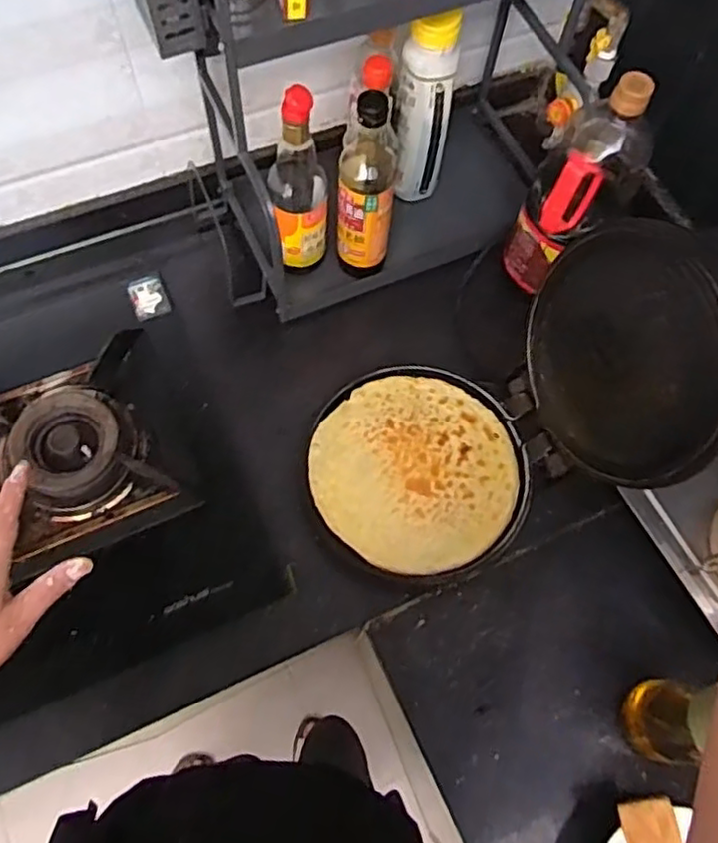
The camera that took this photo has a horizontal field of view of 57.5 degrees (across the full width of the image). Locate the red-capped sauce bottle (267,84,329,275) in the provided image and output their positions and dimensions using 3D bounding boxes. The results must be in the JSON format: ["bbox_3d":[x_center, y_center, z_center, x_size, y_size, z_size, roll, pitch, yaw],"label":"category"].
[{"bbox_3d":[-0.071,-0.268,0.759,0.070,0.249,0.069,-4,68,-5],"label":"red-capped sauce bottle"}]

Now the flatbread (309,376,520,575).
[{"bbox_3d":[0.062,0.051,0.720,0.216,0.011,0.213,1,68,-3],"label":"flatbread"}]

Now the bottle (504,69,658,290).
[{"bbox_3d":[0.245,-0.264,0.751,0.095,0.284,0.105,-16,69,-9],"label":"bottle"}]

